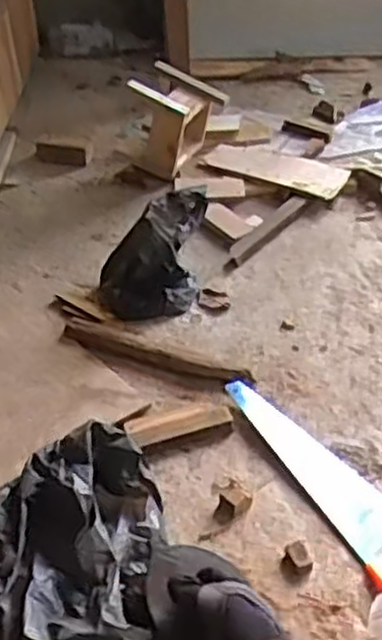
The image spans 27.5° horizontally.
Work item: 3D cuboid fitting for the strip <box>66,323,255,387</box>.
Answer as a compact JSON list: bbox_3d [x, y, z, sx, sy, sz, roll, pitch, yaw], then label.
[{"bbox_3d":[-0.059,0.054,1.128,0.290,0.016,0.048,15,43,16],"label":"strip"}]

